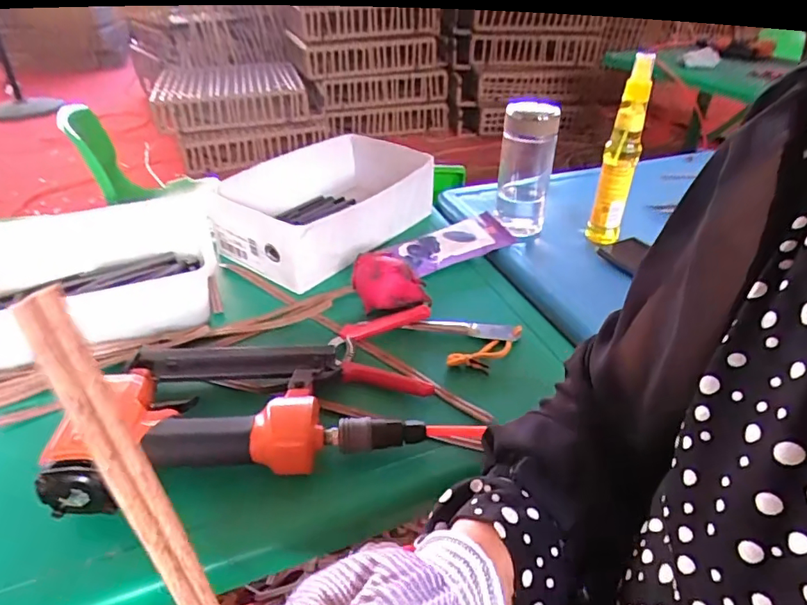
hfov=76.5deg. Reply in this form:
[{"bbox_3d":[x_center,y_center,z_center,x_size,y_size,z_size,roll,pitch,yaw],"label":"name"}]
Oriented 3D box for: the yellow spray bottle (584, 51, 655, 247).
[{"bbox_3d":[0.267,-0.174,0.629,0.040,0.231,0.034,11,37,14],"label":"yellow spray bottle"}]

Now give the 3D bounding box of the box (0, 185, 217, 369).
[{"bbox_3d":[-0.352,-0.030,0.576,0.260,0.075,0.193,-12,38,-18],"label":"box"}]

